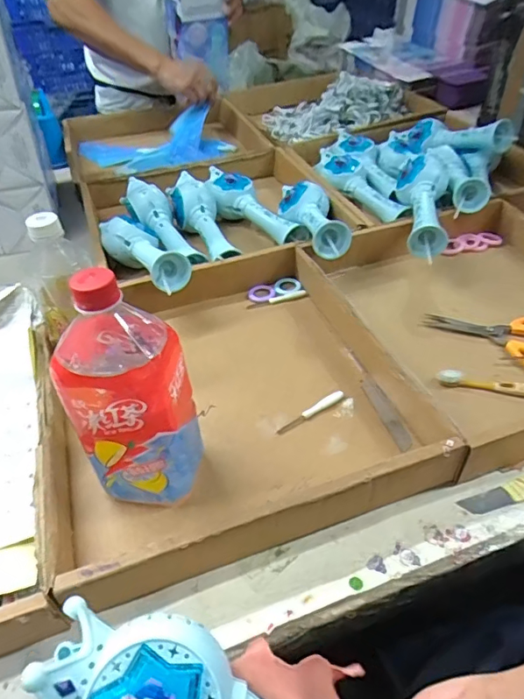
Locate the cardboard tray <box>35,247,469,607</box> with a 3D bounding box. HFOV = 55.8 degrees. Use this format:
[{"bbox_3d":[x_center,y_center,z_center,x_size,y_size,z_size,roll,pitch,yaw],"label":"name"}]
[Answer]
[{"bbox_3d":[-0.048,0.029,0.530,0.351,0.063,0.371,-14,46,-13],"label":"cardboard tray"}]

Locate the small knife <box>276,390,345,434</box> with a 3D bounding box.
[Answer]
[{"bbox_3d":[0.052,0.065,0.514,0.086,0.010,0.011,-27,50,-24],"label":"small knife"}]

